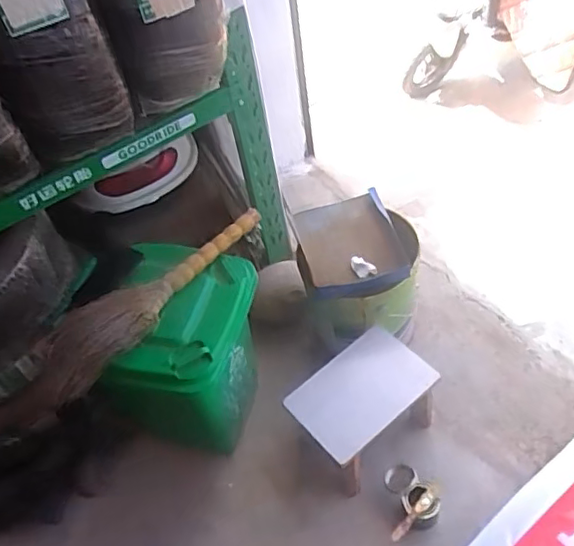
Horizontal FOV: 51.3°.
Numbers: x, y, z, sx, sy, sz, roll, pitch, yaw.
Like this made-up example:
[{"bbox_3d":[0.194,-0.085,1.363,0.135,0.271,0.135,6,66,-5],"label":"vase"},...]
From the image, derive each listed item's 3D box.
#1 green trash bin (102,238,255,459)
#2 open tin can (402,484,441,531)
[{"bbox_3d":[-0.239,0.210,1.387,0.334,0.461,0.338,5,51,14],"label":"green trash bin"},{"bbox_3d":[0.285,0.501,1.275,0.073,0.082,0.068,-14,49,-3],"label":"open tin can"}]

